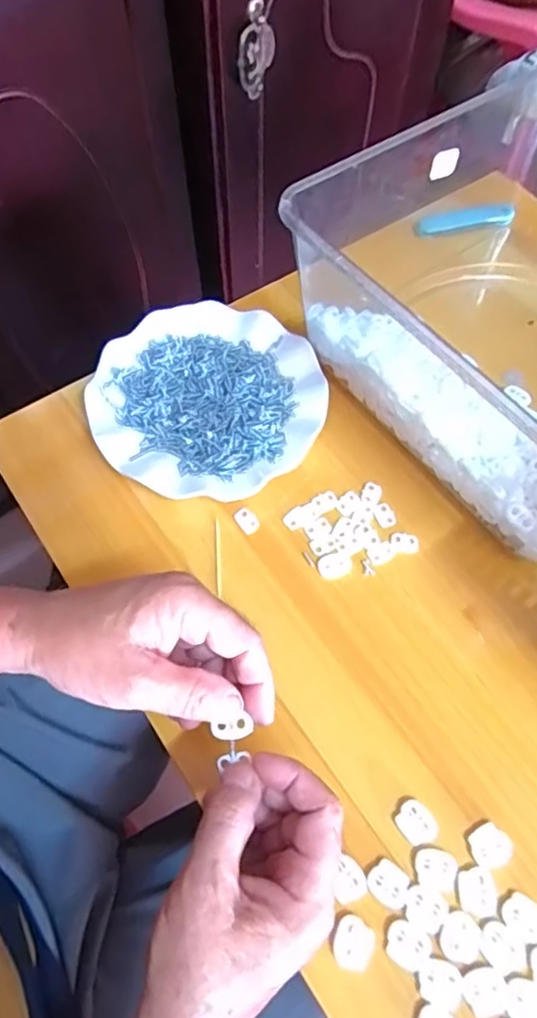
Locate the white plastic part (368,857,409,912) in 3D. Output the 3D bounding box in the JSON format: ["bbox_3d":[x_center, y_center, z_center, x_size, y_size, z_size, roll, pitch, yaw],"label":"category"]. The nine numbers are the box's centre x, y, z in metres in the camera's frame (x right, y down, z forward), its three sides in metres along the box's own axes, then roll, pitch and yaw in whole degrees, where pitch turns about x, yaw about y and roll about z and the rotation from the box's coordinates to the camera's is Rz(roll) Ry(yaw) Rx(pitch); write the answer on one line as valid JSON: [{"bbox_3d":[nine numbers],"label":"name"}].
[{"bbox_3d":[0.068,0.210,0.333,0.022,0.004,0.020,35,71,16],"label":"white plastic part"}]

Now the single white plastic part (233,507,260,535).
[{"bbox_3d":[-0.016,0.009,0.443,0.014,0.007,0.019,-35,69,-13],"label":"single white plastic part"}]

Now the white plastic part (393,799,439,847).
[{"bbox_3d":[0.087,0.185,0.350,0.020,0.004,0.023,-37,70,-14],"label":"white plastic part"}]

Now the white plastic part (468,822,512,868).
[{"bbox_3d":[0.128,0.194,0.342,0.023,0.004,0.021,-20,67,-7],"label":"white plastic part"}]

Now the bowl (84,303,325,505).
[{"bbox_3d":[-0.048,-0.089,0.478,0.177,0.027,0.178,-1,66,1],"label":"bowl"}]

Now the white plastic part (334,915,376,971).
[{"bbox_3d":[0.046,0.233,0.319,0.021,0.005,0.023,-1,66,1],"label":"white plastic part"}]

